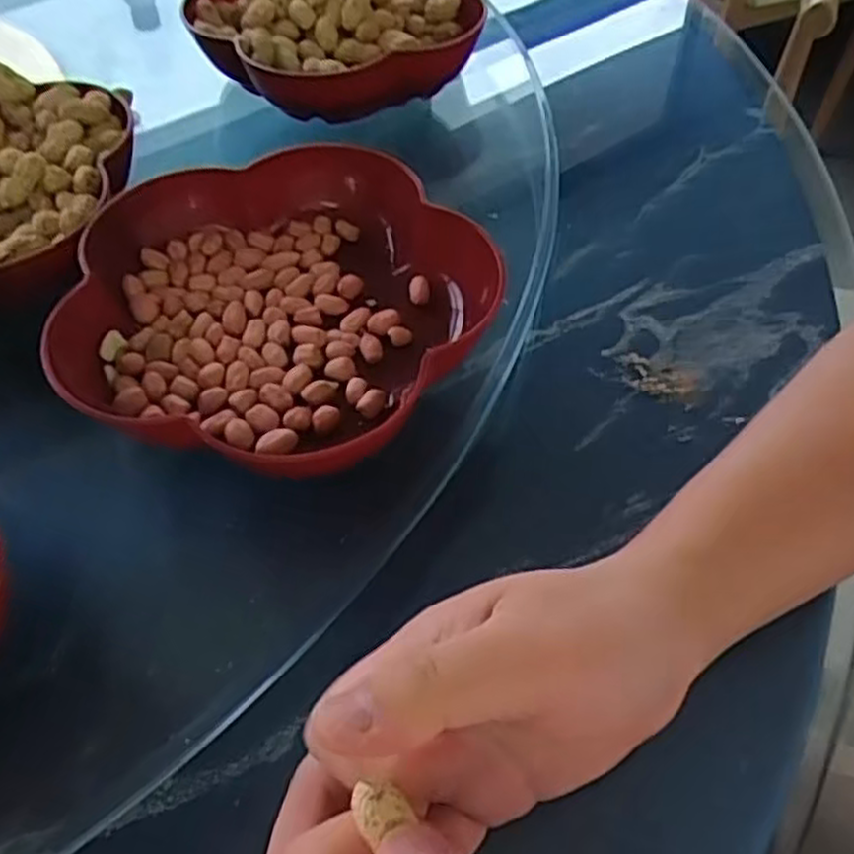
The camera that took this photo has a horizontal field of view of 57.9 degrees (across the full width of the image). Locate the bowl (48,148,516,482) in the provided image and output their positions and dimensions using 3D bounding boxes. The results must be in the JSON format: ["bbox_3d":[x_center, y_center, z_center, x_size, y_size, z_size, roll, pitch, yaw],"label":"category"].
[{"bbox_3d":[-0.075,-0.058,0.341,0.177,0.043,0.161,-36,60,-24],"label":"bowl"}]

